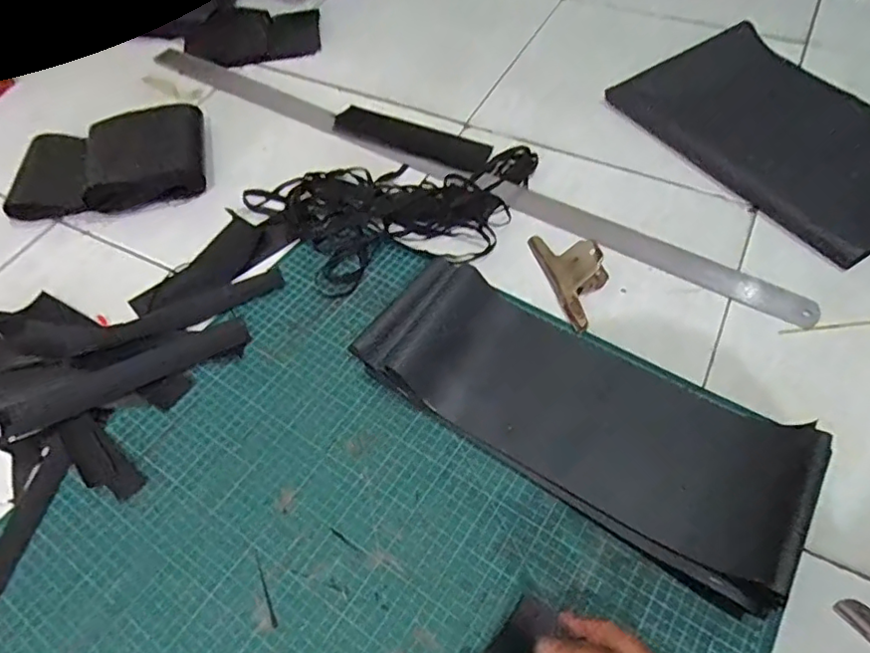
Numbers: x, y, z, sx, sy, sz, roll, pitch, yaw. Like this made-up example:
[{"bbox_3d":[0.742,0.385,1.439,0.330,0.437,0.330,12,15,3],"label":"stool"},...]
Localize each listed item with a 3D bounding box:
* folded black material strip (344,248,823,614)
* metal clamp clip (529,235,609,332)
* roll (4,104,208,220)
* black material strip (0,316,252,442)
[{"bbox_3d":[0.124,0.069,0.551,0.413,0.044,0.160,30,61,21],"label":"folded black material strip"},{"bbox_3d":[0.160,-0.068,0.645,0.065,0.043,0.135,-15,56,-8],"label":"metal clamp clip"},{"bbox_3d":[-0.433,-0.222,0.776,0.248,0.051,0.195,-9,55,-3],"label":"roll"},{"bbox_3d":[-0.321,0.049,0.613,0.248,0.005,0.046,-25,58,-14],"label":"black material strip"}]

